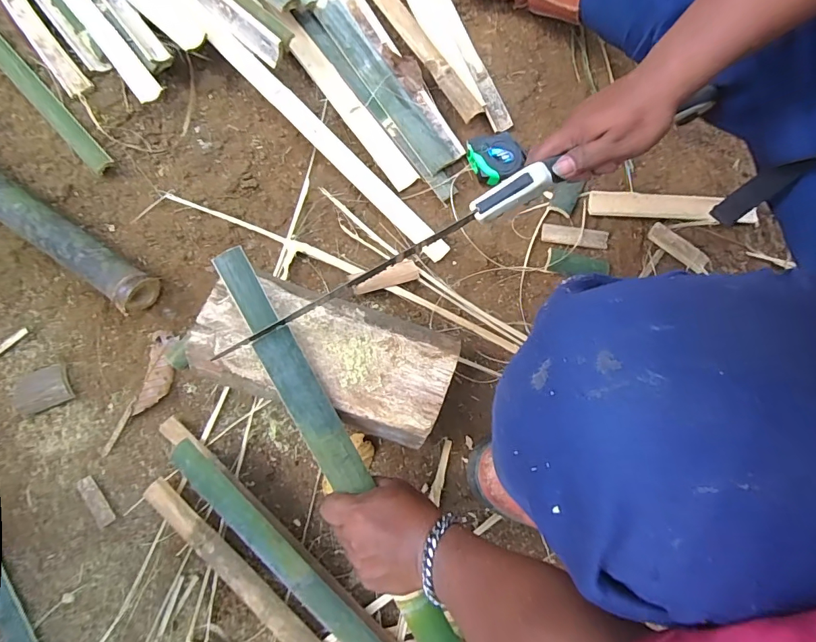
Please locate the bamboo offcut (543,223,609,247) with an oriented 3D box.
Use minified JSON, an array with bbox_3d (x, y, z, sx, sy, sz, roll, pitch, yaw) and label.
[{"bbox_3d":[0.240,-0.122,0.615,0.098,0.004,0.025,6,91,-4],"label":"bamboo offcut"}]

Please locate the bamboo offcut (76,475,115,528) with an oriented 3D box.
[{"bbox_3d":[-0.381,0.220,0.522,0.019,0.005,0.064,-35,81,-24],"label":"bamboo offcut"}]

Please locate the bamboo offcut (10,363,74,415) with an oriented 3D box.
[{"bbox_3d":[-0.467,0.088,0.542,0.065,0.015,0.053,-27,76,-6],"label":"bamboo offcut"}]

